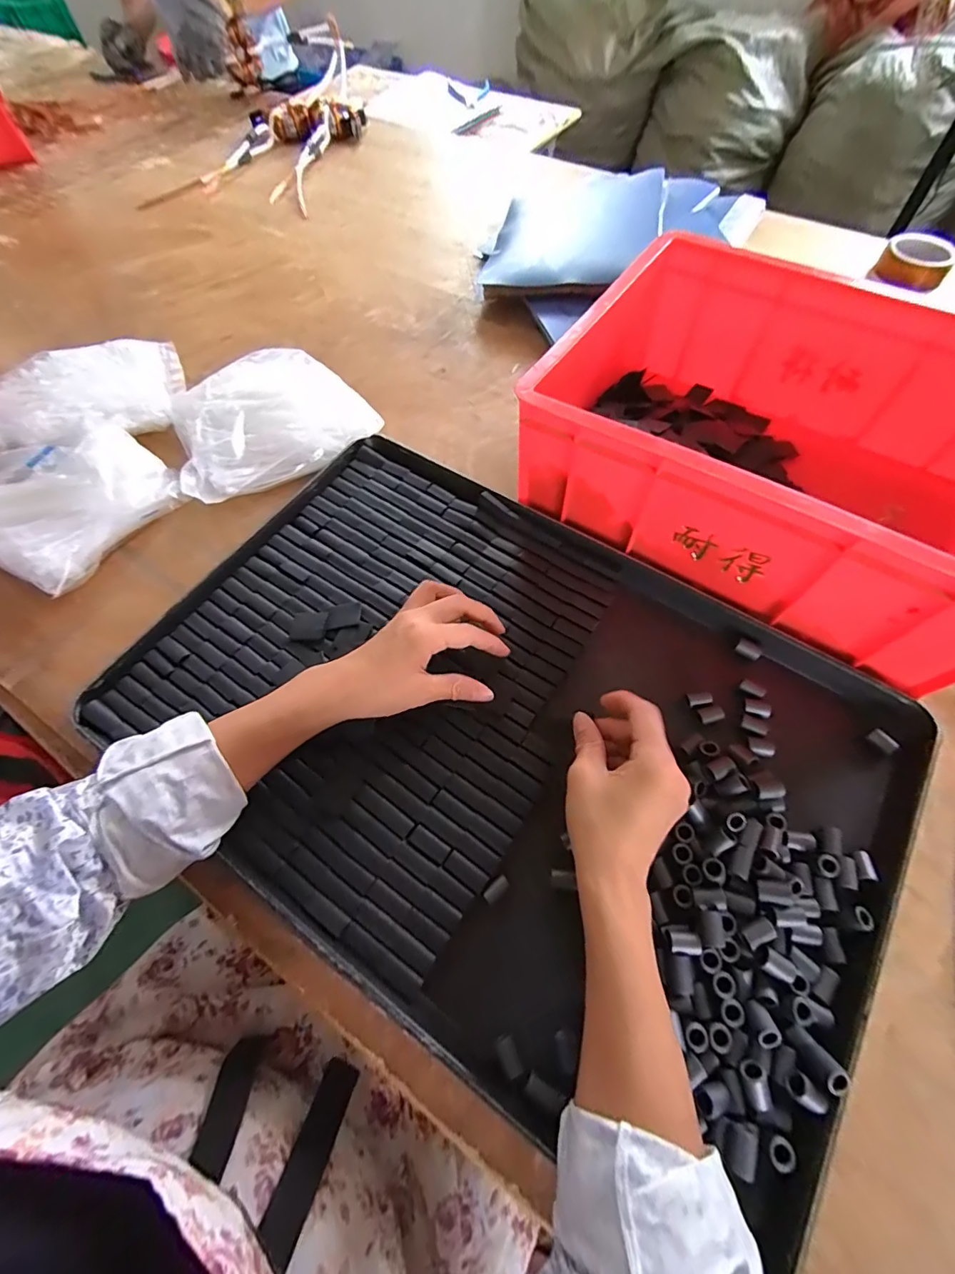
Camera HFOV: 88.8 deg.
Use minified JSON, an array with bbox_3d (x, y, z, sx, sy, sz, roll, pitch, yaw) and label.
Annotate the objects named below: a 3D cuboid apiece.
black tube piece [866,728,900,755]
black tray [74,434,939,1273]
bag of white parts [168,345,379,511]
[{"bbox_3d":[0.314,0.080,0.377,0.011,0.007,0.020,-38,68,-16],"label":"black tube piece"},{"bbox_3d":[0.015,0.065,0.387,0.579,0.026,0.378,32,68,17],"label":"black tray"},{"bbox_3d":[-0.238,-0.244,0.545,0.212,0.043,0.186,-32,66,-14],"label":"bag of white parts"}]

